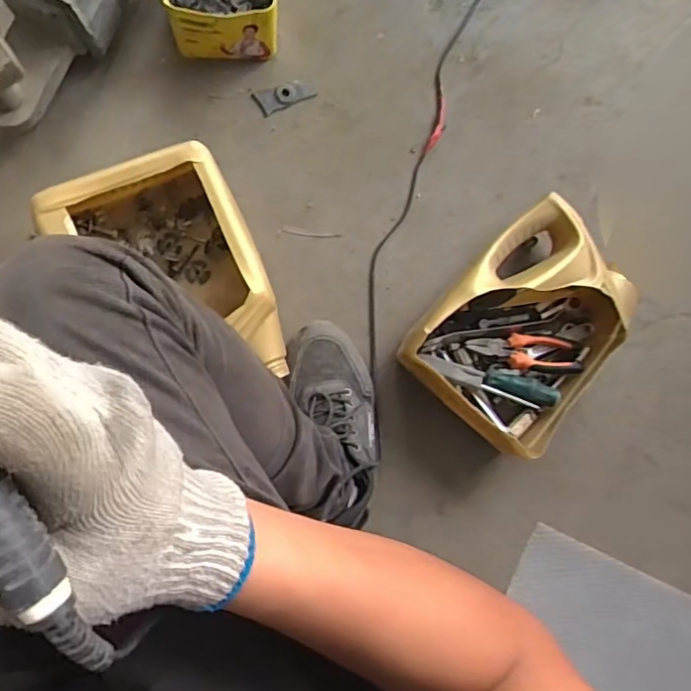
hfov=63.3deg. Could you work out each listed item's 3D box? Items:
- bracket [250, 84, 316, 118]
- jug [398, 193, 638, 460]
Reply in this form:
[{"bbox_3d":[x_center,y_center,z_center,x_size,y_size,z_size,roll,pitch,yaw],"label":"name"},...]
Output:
[{"bbox_3d":[-0.079,-0.328,0.736,0.079,0.006,0.030,-21,89,-9],"label":"bracket"},{"bbox_3d":[0.230,-0.024,0.711,0.208,0.089,0.281,42,82,-3],"label":"jug"}]

